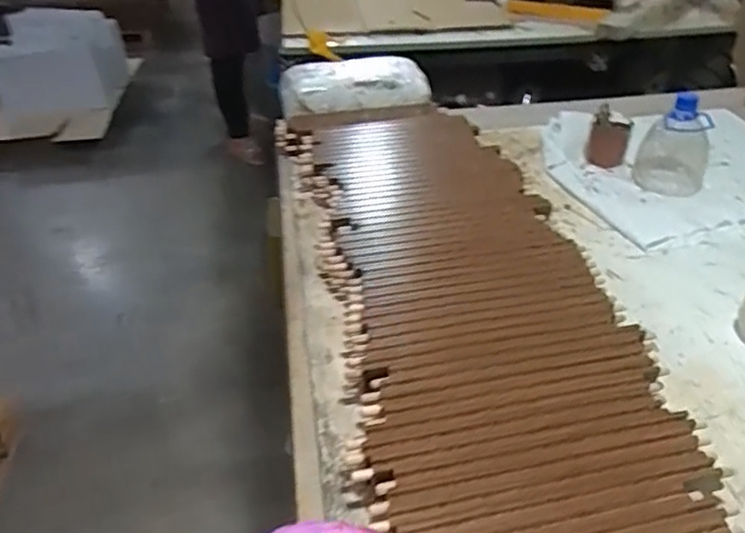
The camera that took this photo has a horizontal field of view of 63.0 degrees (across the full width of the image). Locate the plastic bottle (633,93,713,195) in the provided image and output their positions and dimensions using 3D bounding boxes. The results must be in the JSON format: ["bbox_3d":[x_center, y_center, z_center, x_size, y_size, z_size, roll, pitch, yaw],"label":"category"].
[{"bbox_3d":[0.442,-0.178,0.880,0.098,0.126,0.091,16,40,22],"label":"plastic bottle"}]

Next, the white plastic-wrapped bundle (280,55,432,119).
[{"bbox_3d":[-0.035,-0.314,1.071,0.251,0.063,0.125,-11,38,-12],"label":"white plastic-wrapped bundle"}]

